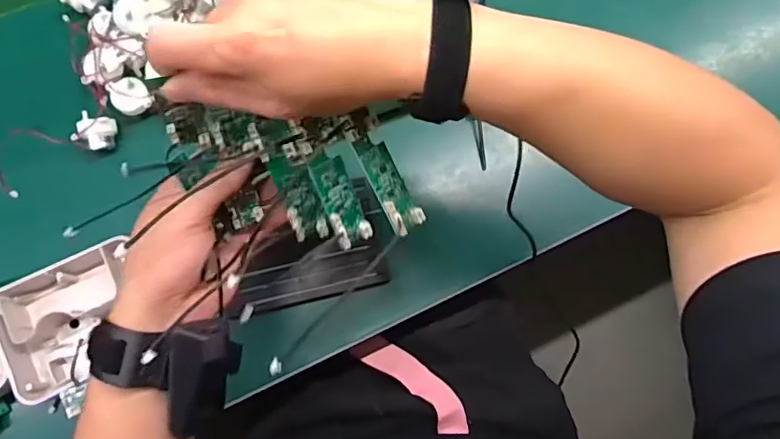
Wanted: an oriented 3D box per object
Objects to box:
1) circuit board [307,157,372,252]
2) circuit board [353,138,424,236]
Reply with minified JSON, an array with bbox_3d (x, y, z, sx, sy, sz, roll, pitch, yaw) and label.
[{"bbox_3d":[-0.032,-0.012,0.350,0.023,0.012,0.061,-25,116,-7],"label":"circuit board"},{"bbox_3d":[0.000,-0.024,0.352,0.026,0.008,0.067,-36,108,-38],"label":"circuit board"}]

